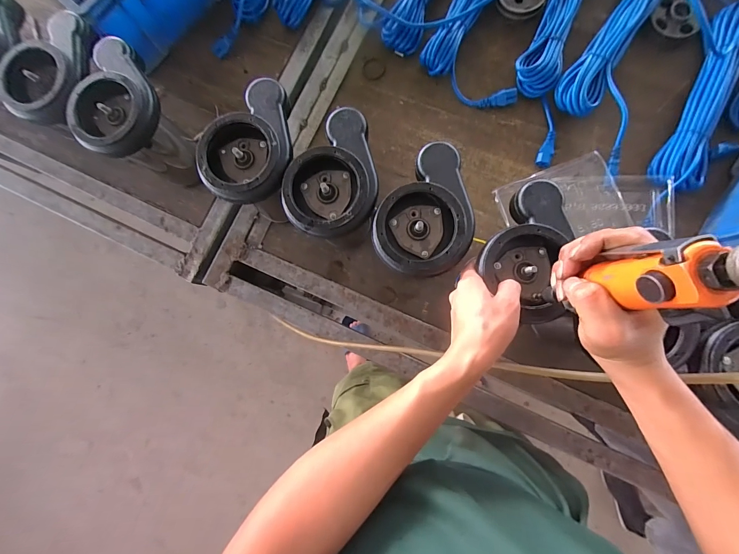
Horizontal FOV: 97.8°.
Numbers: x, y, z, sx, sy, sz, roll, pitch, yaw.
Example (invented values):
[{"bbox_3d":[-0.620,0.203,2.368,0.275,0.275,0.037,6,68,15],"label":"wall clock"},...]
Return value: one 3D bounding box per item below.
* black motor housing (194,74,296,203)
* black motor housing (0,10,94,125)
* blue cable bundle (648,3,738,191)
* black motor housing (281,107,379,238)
[{"bbox_3d":[-0.165,-0.181,0.441,0.120,0.045,0.162,-3,82,5],"label":"black motor housing"},{"bbox_3d":[-0.479,-0.315,0.482,0.110,0.048,0.172,25,85,8],"label":"black motor housing"},{"bbox_3d":[0.554,-0.285,0.524,0.092,0.037,0.336,21,85,8],"label":"blue cable bundle"},{"bbox_3d":[-0.052,-0.136,0.431,0.123,0.041,0.167,-3,82,5],"label":"black motor housing"}]

